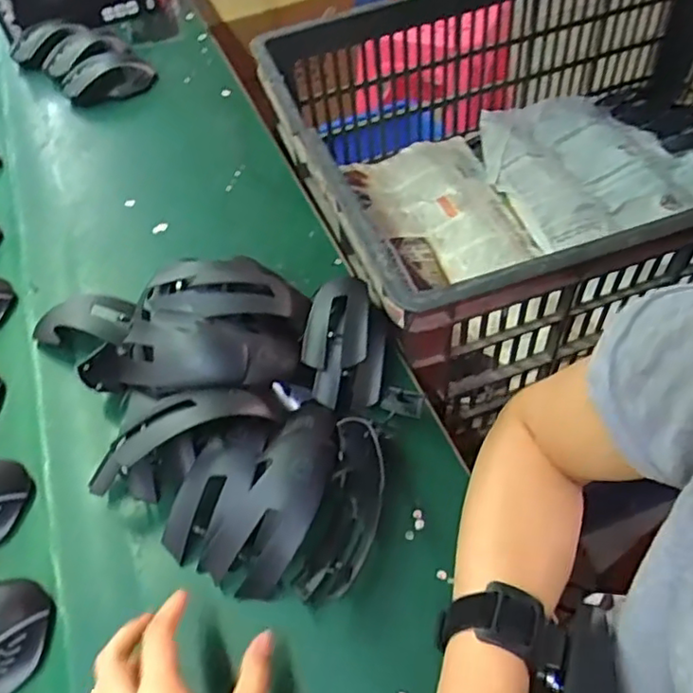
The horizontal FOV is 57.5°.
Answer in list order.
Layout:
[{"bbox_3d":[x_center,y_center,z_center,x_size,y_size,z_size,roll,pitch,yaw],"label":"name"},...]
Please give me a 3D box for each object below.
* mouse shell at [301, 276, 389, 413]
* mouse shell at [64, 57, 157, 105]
[{"bbox_3d":[0.000,-0.008,0.522,0.067,0.037,0.121,5,53,9],"label":"mouse shell"},{"bbox_3d":[-0.316,-0.354,0.842,0.121,0.040,0.054,-17,53,-8],"label":"mouse shell"}]

